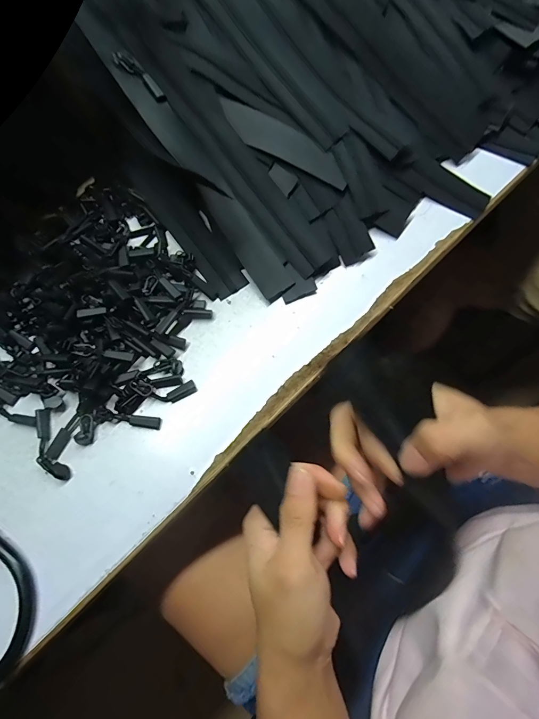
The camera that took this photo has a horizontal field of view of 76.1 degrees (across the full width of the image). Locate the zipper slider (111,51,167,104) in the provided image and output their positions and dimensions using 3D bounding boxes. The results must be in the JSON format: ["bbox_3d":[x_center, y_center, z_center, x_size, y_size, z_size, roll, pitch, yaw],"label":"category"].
[{"bbox_3d":[-0.115,-0.250,0.305,0.060,0.004,0.015,45,79,1],"label":"zipper slider"}]

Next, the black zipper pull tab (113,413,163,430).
[{"bbox_3d":[-0.105,0.048,0.273,0.039,0.004,0.010,8,73,5],"label":"black zipper pull tab"}]

